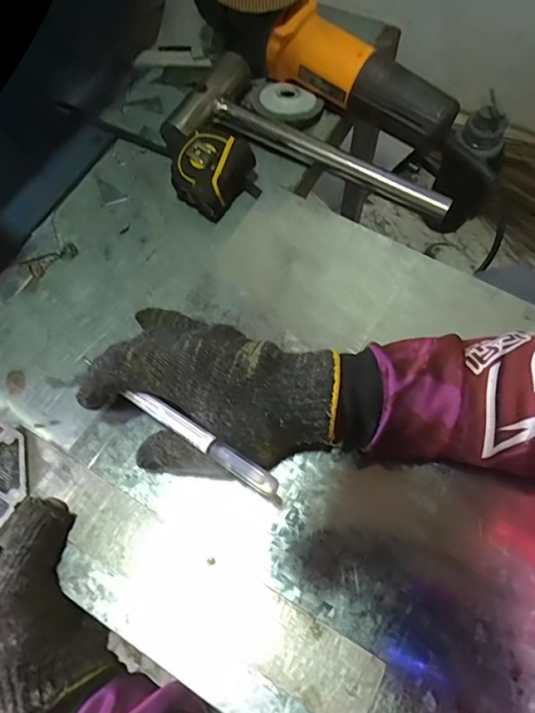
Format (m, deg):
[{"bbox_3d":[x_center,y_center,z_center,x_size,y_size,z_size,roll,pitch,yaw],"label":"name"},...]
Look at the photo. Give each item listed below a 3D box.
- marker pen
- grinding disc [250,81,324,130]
[{"bbox_3d":[-0.043,0.047,0.276,0.116,0.008,0.010,28,70,25],"label":"marker pen"},{"bbox_3d":[0.015,-0.274,0.505,0.079,0.018,0.079,-1,68,3],"label":"grinding disc"}]

